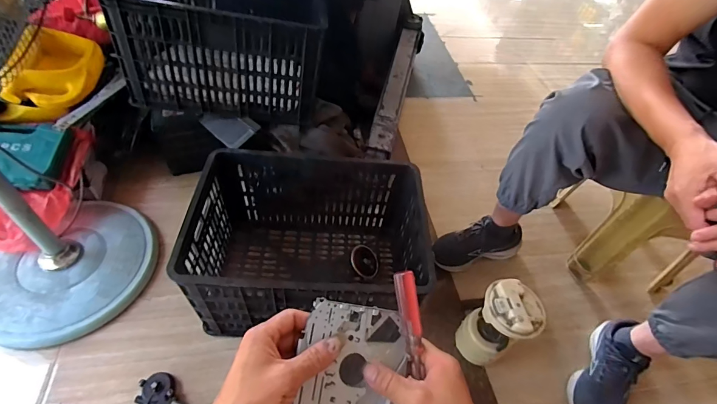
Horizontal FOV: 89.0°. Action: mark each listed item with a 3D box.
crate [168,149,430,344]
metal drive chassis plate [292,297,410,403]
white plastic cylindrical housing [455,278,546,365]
[{"bbox_3d":[-0.110,0.106,0.880,0.487,0.287,0.354,4,51,-3],"label":"crate"},{"bbox_3d":[-0.004,0.169,0.369,0.112,0.012,0.123,15,75,-18],"label":"metal drive chassis plate"},{"bbox_3d":[0.302,0.266,0.794,0.110,0.211,0.111,3,52,-4],"label":"white plastic cylindrical housing"}]

